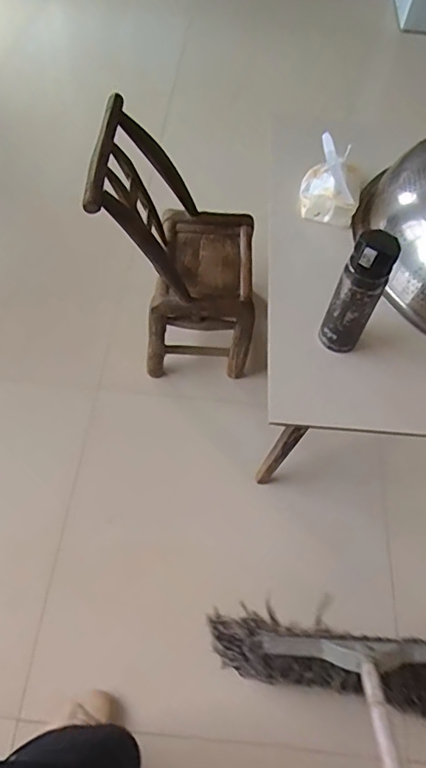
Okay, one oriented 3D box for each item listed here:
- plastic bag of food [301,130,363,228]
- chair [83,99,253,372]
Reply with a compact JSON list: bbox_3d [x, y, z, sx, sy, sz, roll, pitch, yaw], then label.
[{"bbox_3d":[0.234,-0.408,1.028,0.112,0.136,0.140,14,58,5],"label":"plastic bag of food"},{"bbox_3d":[-0.084,-0.361,1.456,0.399,0.591,0.408,1,57,-3],"label":"chair"}]

